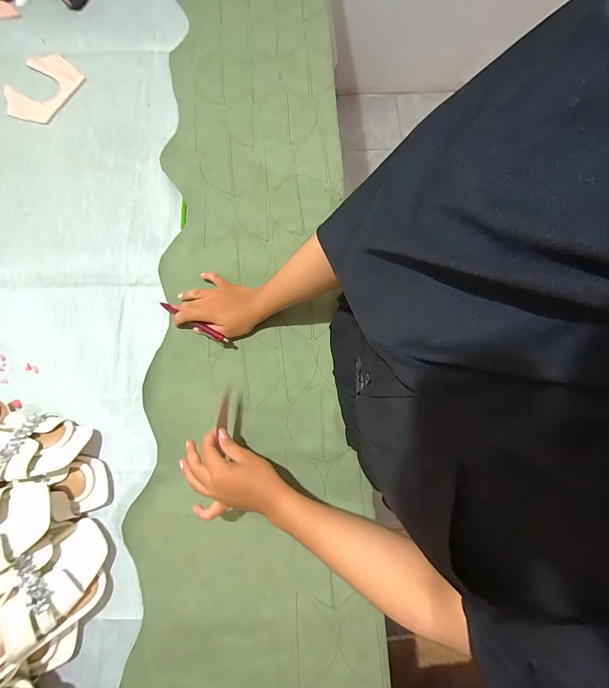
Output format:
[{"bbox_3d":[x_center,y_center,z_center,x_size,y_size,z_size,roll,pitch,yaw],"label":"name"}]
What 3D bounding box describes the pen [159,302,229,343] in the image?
[{"bbox_3d":[-0.178,-0.035,0.502,0.137,0.010,0.010,29,80,15],"label":"pen"}]

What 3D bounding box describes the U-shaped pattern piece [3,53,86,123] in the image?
[{"bbox_3d":[-0.500,-0.486,0.599,0.123,0.009,0.145,36,81,7],"label":"U-shaped pattern piece"}]

